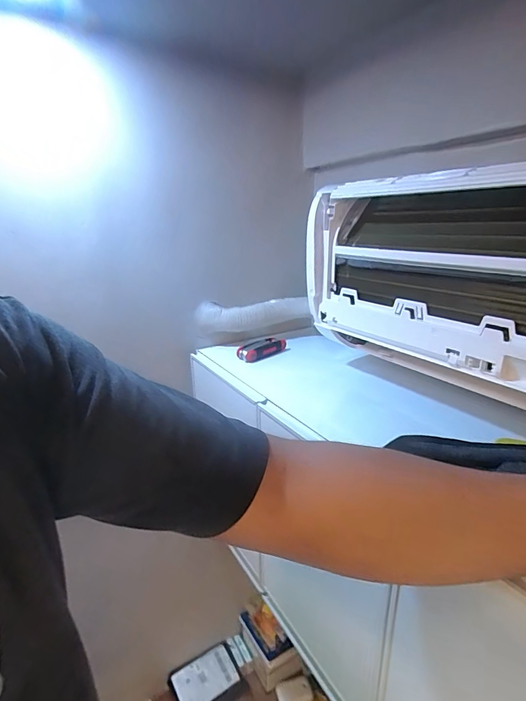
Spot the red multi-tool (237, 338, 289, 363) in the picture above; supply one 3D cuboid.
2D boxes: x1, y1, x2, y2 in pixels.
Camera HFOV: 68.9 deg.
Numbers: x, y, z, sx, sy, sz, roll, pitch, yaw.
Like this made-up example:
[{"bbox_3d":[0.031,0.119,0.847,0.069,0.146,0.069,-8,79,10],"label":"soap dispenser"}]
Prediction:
[{"bbox_3d":[0.005,-0.004,0.762,0.119,0.031,0.036,-17,24,-39],"label":"red multi-tool"}]

